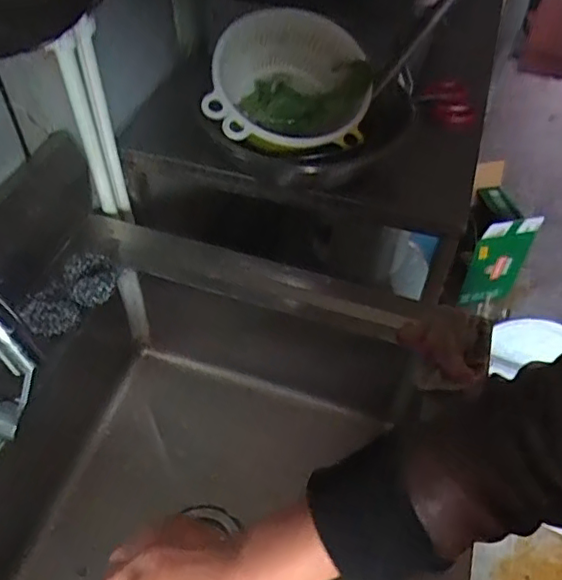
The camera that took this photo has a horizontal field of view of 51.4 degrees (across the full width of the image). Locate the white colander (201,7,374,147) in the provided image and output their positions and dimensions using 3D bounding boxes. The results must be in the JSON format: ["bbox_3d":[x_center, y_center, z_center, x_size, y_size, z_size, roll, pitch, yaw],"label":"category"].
[{"bbox_3d":[0.009,-0.267,0.779,0.203,0.095,0.187,11,78,-5],"label":"white colander"}]

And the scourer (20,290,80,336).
[{"bbox_3d":[-0.269,0.028,0.680,0.058,0.031,0.048,11,49,7],"label":"scourer"}]

